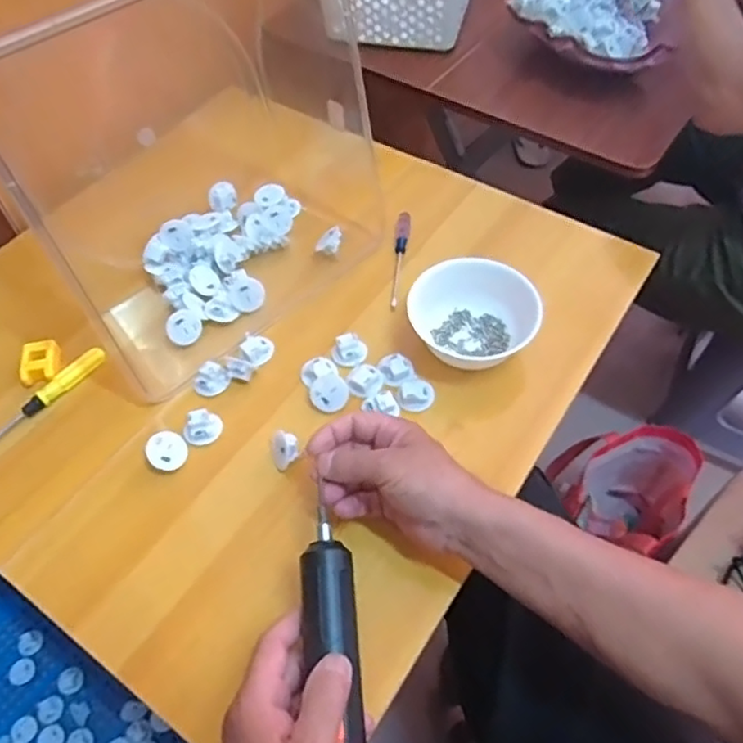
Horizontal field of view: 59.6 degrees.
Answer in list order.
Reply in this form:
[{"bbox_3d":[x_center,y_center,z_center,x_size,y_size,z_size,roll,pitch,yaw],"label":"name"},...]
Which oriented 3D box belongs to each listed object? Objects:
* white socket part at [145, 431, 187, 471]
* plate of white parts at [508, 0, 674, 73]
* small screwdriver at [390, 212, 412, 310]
[{"bbox_3d":[-0.169,0.067,0.540,0.031,0.017,0.032,-1,55,1],"label":"white socket part"},{"bbox_3d":[0.265,-0.449,0.789,0.185,0.064,0.211,11,56,9],"label":"plate of white parts"},{"bbox_3d":[0.028,-0.116,0.668,0.015,0.016,0.124,6,56,5],"label":"small screwdriver"}]

